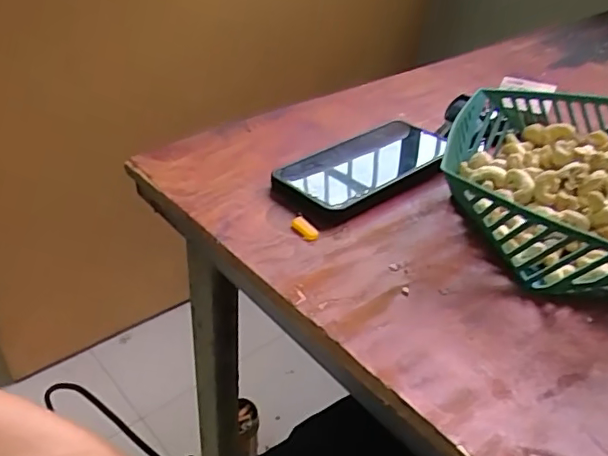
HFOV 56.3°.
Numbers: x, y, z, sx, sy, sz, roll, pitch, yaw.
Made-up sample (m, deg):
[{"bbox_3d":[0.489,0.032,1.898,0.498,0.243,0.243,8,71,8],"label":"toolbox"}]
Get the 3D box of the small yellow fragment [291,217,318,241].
[{"bbox_3d":[0.001,0.001,0.413,0.011,0.005,0.024,-28,58,-35],"label":"small yellow fragment"}]

